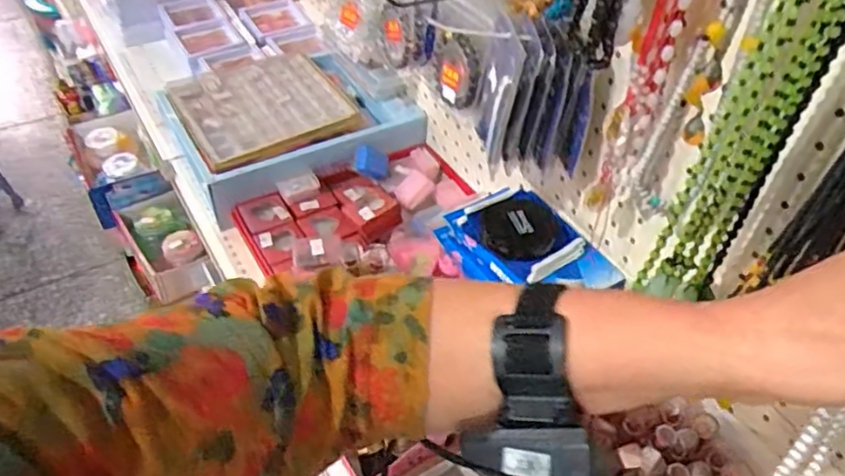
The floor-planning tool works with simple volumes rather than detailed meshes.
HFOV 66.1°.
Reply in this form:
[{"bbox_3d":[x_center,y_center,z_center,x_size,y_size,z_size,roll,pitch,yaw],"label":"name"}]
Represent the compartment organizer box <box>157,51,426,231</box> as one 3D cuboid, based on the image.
[{"bbox_3d":[-0.171,-0.166,0.845,0.283,0.046,0.214,-22,51,-24],"label":"compartment organizer box"}]

